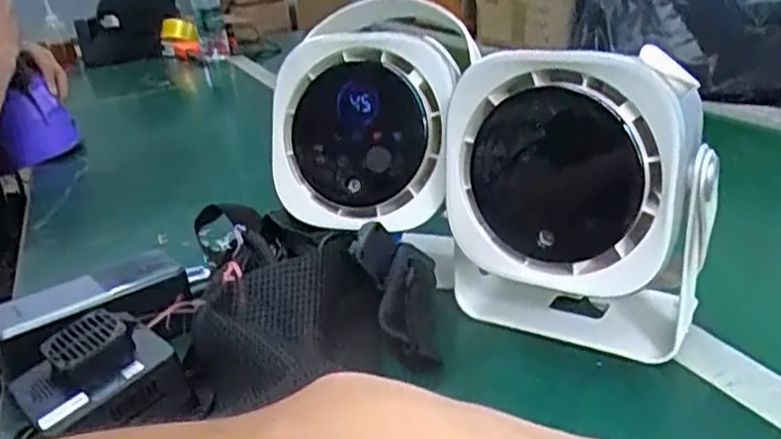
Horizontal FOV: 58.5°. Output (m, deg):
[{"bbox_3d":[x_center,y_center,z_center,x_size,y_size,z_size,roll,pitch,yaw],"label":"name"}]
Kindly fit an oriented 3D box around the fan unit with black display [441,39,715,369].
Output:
[{"bbox_3d":[0.116,-0.012,0.451,0.165,0.195,0.076,7,27,28],"label":"fan unit with black display"}]

